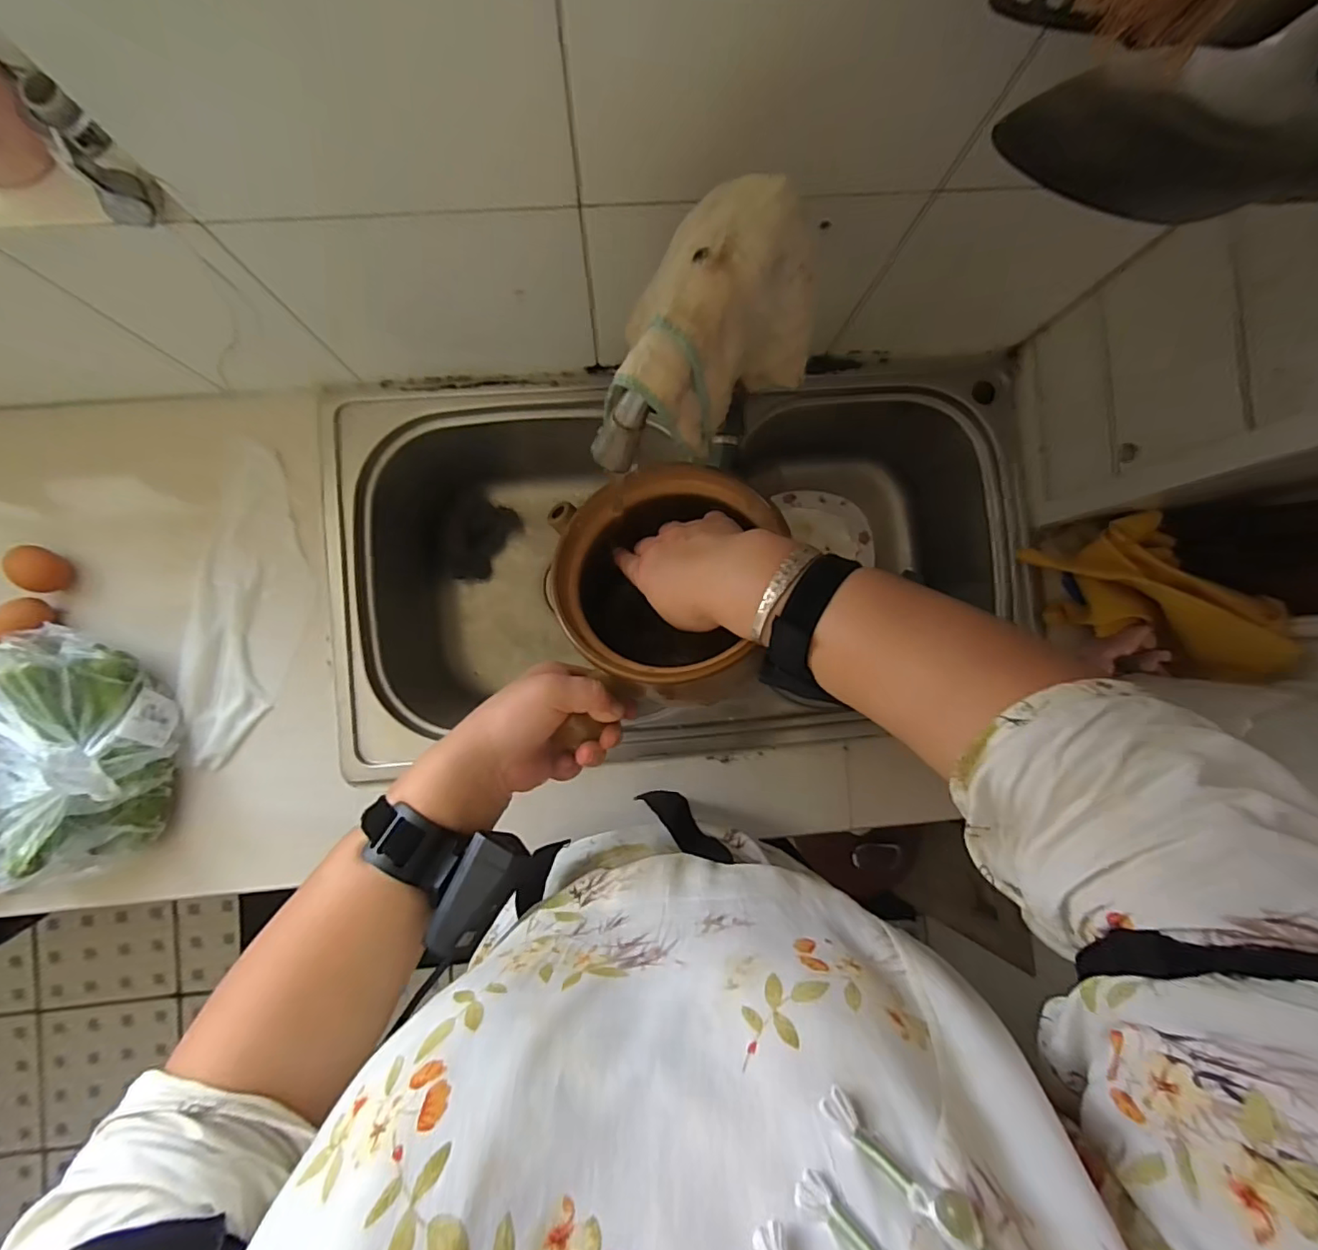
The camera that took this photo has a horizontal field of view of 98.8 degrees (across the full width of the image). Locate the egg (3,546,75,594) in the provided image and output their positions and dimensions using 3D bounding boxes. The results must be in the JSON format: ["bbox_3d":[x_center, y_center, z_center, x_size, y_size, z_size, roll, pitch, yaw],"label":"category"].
[{"bbox_3d":[-0.601,-0.053,0.550,0.035,0.040,0.039,15,88,-3],"label":"egg"}]

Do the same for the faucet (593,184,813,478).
[{"bbox_3d":[0.030,-0.140,0.323,0.091,0.142,0.136,29,87,-2],"label":"faucet"}]

